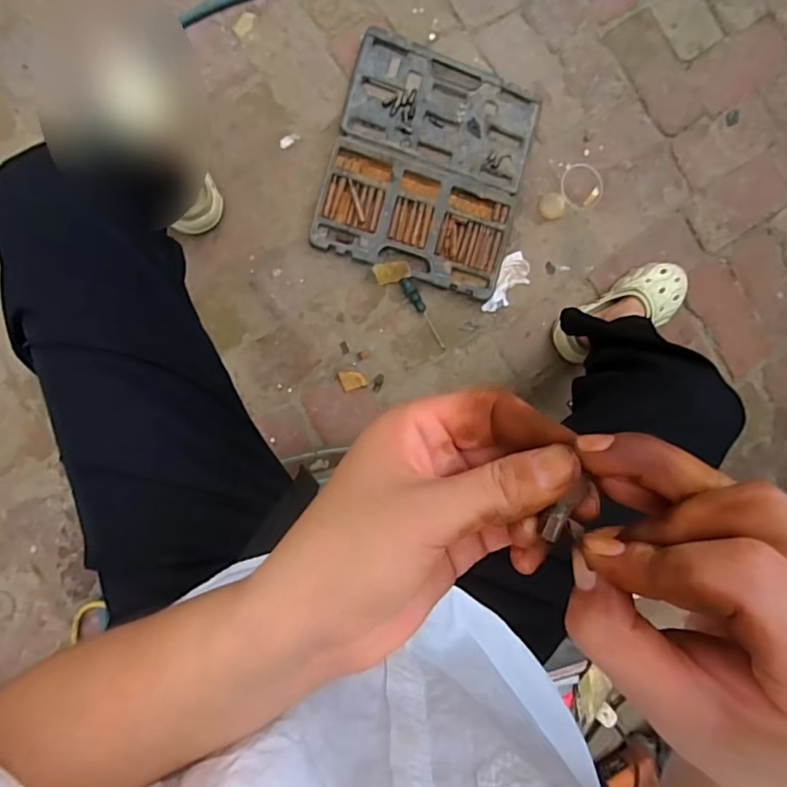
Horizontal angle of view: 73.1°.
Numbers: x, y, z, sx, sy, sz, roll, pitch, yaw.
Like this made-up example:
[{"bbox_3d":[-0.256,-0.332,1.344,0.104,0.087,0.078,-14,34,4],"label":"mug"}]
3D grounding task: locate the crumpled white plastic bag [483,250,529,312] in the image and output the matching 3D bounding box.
[{"bbox_3d":[0.218,-0.202,0.991,0.059,0.020,0.125,25,86,-9],"label":"crumpled white plastic bag"}]

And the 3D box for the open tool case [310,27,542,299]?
[{"bbox_3d":[0.064,-0.395,0.932,0.329,0.030,0.380,15,88,-9],"label":"open tool case"}]

